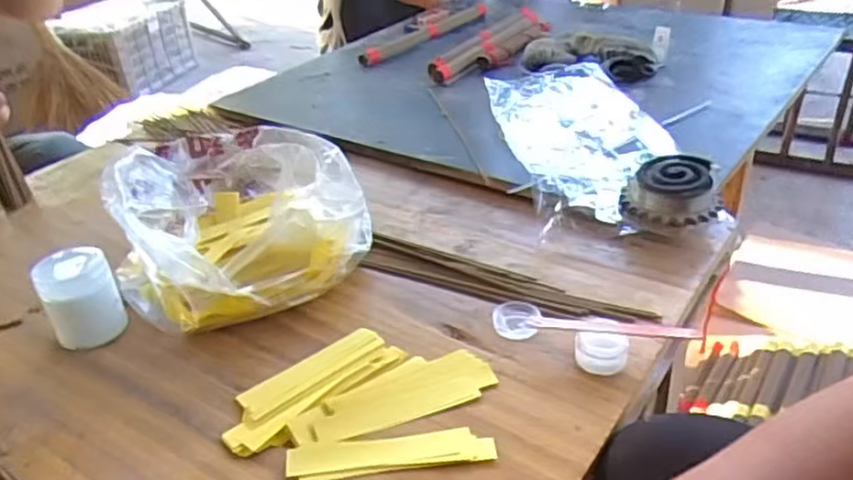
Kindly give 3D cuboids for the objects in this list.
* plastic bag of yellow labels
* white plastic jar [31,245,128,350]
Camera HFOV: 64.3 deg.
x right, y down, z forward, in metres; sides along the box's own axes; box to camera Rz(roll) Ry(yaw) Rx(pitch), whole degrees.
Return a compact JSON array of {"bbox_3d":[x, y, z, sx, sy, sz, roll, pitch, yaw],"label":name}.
[{"bbox_3d":[-0.172,-0.026,0.626,0.221,0.081,0.236,-18,34,-20],"label":"plastic bag of yellow labels"},{"bbox_3d":[-0.282,0.048,0.557,0.055,0.070,0.045,-21,36,-24],"label":"white plastic jar"}]

